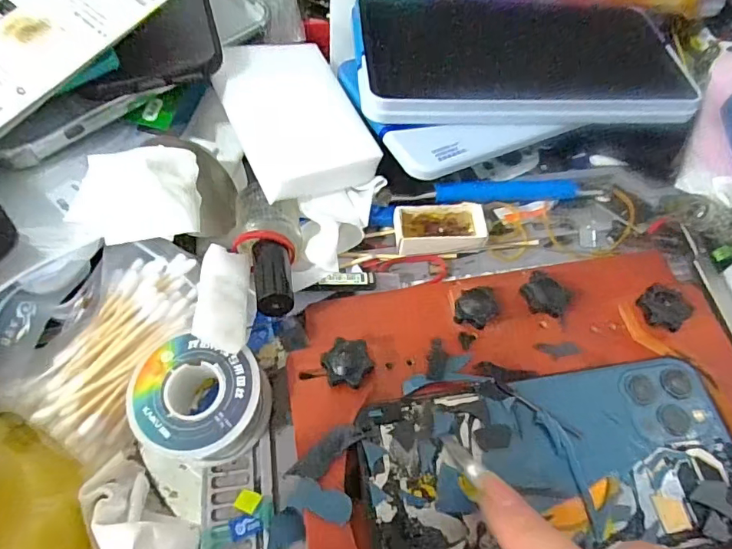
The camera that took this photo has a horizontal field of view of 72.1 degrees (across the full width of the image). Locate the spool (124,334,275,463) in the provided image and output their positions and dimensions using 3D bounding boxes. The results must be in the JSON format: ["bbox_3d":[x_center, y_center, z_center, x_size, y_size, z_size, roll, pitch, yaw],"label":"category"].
[{"bbox_3d":[-0.072,0.056,0.218,0.052,0.026,0.047,11,62,7],"label":"spool"}]

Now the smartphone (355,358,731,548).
[{"bbox_3d":[0.080,0.082,0.213,0.159,0.006,0.076,-8,62,-5],"label":"smartphone"}]

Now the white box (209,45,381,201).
[{"bbox_3d":[-0.039,-0.084,0.274,0.063,0.026,0.100,-24,64,-11],"label":"white box"}]

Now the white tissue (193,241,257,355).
[{"bbox_3d":[-0.062,0.008,0.221,0.021,0.016,0.056,-8,45,-3],"label":"white tissue"}]

